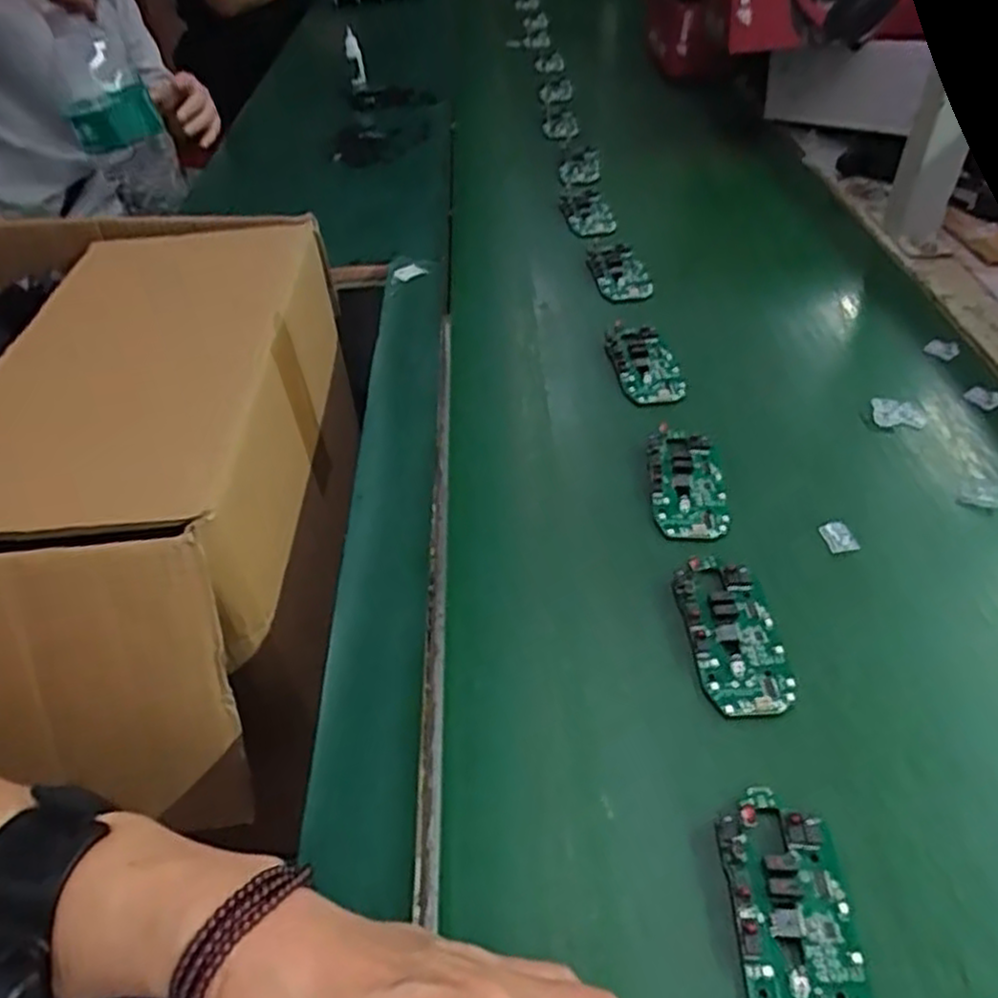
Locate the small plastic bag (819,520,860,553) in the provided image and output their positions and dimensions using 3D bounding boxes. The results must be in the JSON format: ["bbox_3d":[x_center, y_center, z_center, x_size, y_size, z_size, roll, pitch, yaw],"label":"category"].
[{"bbox_3d":[0.196,0.021,0.440,0.017,0.004,0.020,-10,45,-5],"label":"small plastic bag"}]

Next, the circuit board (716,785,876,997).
[{"bbox_3d":[0.115,0.162,0.297,0.044,0.007,0.096,-2,45,2],"label":"circuit board"}]

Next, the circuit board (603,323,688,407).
[{"bbox_3d":[0.110,-0.102,0.572,0.046,0.013,0.082,-8,45,-3],"label":"circuit board"}]

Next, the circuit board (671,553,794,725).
[{"bbox_3d":[0.120,0.068,0.393,0.045,0.008,0.093,-6,45,-2],"label":"circuit board"}]

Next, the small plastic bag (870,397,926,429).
[{"bbox_3d":[0.269,-0.057,0.513,0.033,0.006,0.025,9,47,14],"label":"small plastic bag"}]

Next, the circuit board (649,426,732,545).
[{"bbox_3d":[0.116,-0.009,0.471,0.044,0.011,0.084,0,45,5],"label":"circuit board"}]

